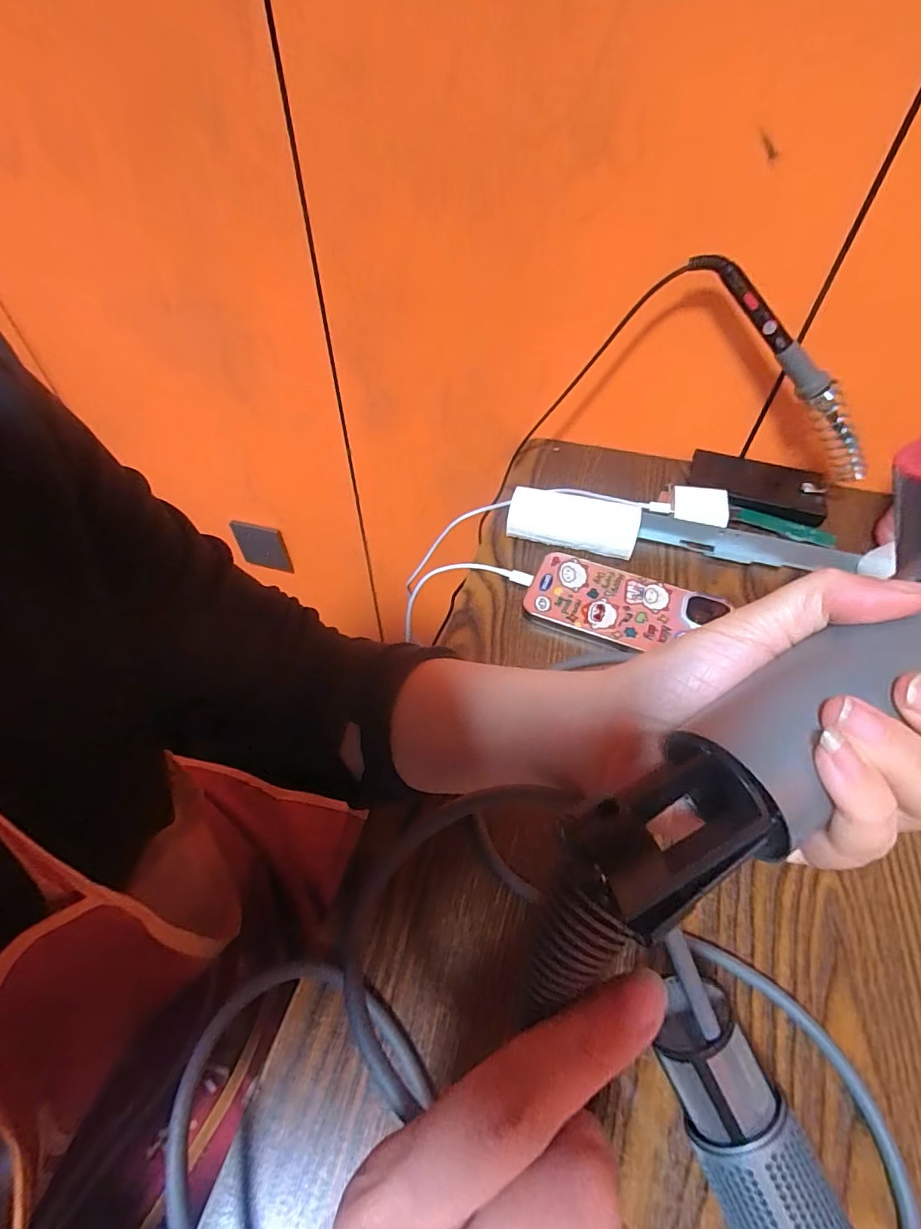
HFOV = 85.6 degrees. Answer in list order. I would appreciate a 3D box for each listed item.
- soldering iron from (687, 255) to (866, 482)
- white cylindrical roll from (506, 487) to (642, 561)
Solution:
[{"bbox_3d":[0.256,-0.190,0.381,0.217,0.028,0.017,42,54,-15],"label":"soldering iron"},{"bbox_3d":[0.092,-0.074,0.415,0.103,0.035,0.035,13,52,12],"label":"white cylindrical roll"}]

